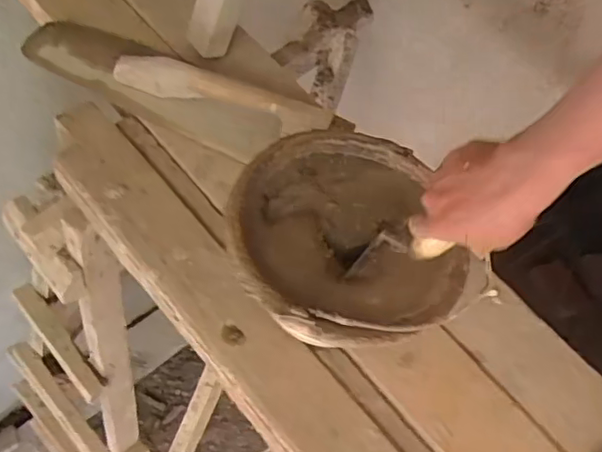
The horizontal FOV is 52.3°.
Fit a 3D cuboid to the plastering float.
[{"bbox_3d":[-0.182,-0.204,0.858,0.455,0.058,0.117,25,65,11],"label":"plastering float"}]

